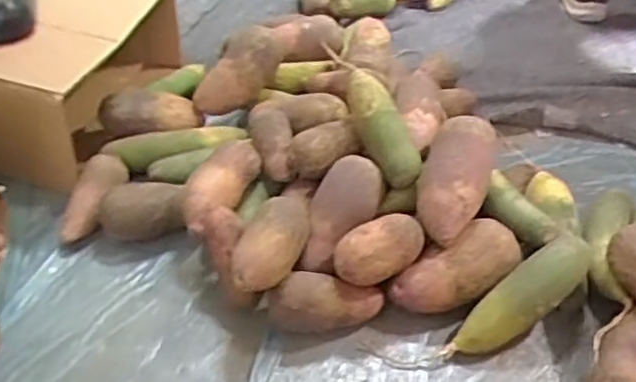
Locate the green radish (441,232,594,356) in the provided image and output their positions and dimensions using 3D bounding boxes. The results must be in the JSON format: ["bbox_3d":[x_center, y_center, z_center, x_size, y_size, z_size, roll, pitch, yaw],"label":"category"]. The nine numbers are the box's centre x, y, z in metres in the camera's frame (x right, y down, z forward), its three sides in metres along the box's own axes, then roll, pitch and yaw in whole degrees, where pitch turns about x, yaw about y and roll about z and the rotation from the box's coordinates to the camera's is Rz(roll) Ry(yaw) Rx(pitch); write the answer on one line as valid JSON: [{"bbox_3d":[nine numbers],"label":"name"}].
[{"bbox_3d":[0.232,0.117,0.755,0.209,0.055,0.054,-36,51,-10],"label":"green radish"}]

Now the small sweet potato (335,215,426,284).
[{"bbox_3d":[0.072,0.065,0.767,0.108,0.053,0.063,-24,48,-28],"label":"small sweet potato"}]

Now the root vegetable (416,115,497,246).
[{"bbox_3d":[0.169,-0.012,0.815,0.080,0.058,0.162,18,69,2],"label":"root vegetable"}]

